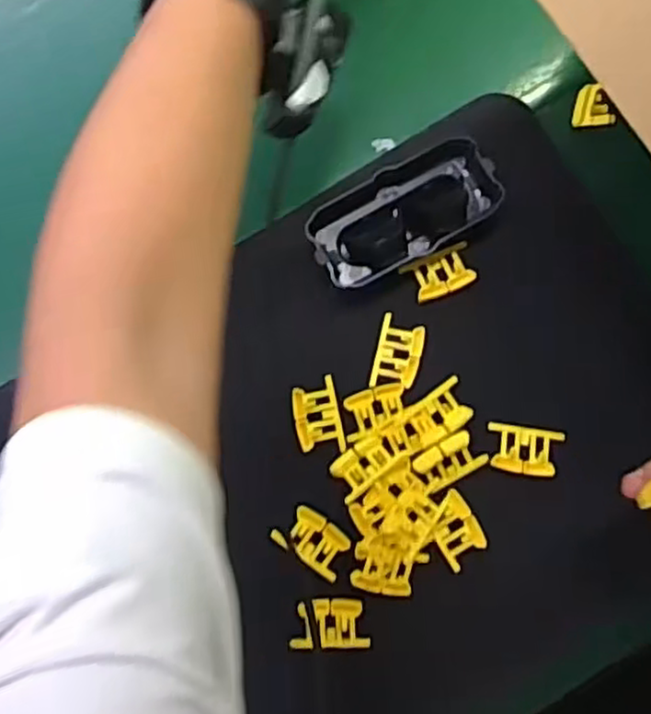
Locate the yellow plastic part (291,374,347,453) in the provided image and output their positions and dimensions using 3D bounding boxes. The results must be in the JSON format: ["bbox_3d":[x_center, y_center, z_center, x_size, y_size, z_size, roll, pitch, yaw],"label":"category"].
[{"bbox_3d":[-0.004,0.034,0.421,0.027,0.004,0.042,-8,81,0],"label":"yellow plastic part"}]

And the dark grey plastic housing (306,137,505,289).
[{"bbox_3d":[0.046,-0.084,0.424,0.110,0.023,0.051,-26,82,-3],"label":"dark grey plastic housing"}]

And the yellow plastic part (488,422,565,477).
[{"bbox_3d":[0.116,0.054,0.416,0.042,0.005,0.027,8,81,2],"label":"yellow plastic part"}]

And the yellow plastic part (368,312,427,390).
[{"bbox_3d":[0.043,-0.002,0.423,0.026,0.005,0.041,13,82,3],"label":"yellow plastic part"}]

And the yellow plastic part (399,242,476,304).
[{"bbox_3d":[0.069,-0.050,0.427,0.040,0.005,0.025,-21,81,-2],"label":"yellow plastic part"}]

